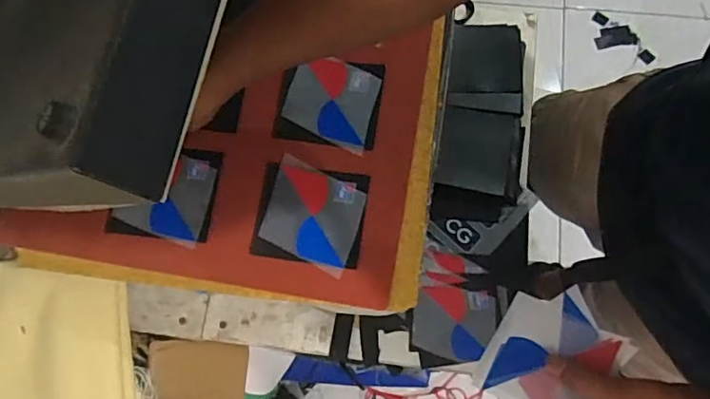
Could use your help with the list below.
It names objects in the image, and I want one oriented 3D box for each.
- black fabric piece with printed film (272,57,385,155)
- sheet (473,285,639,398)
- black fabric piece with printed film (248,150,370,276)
[{"bbox_3d":[-0.024,-0.097,0.533,0.096,0.008,0.088,9,78,4],"label":"black fabric piece with printed film"},{"bbox_3d":[0.167,0.136,0.463,0.095,0.015,0.107,31,74,32],"label":"sheet"},{"bbox_3d":[-0.041,0.014,0.506,0.100,0.004,0.095,14,79,7],"label":"black fabric piece with printed film"}]

